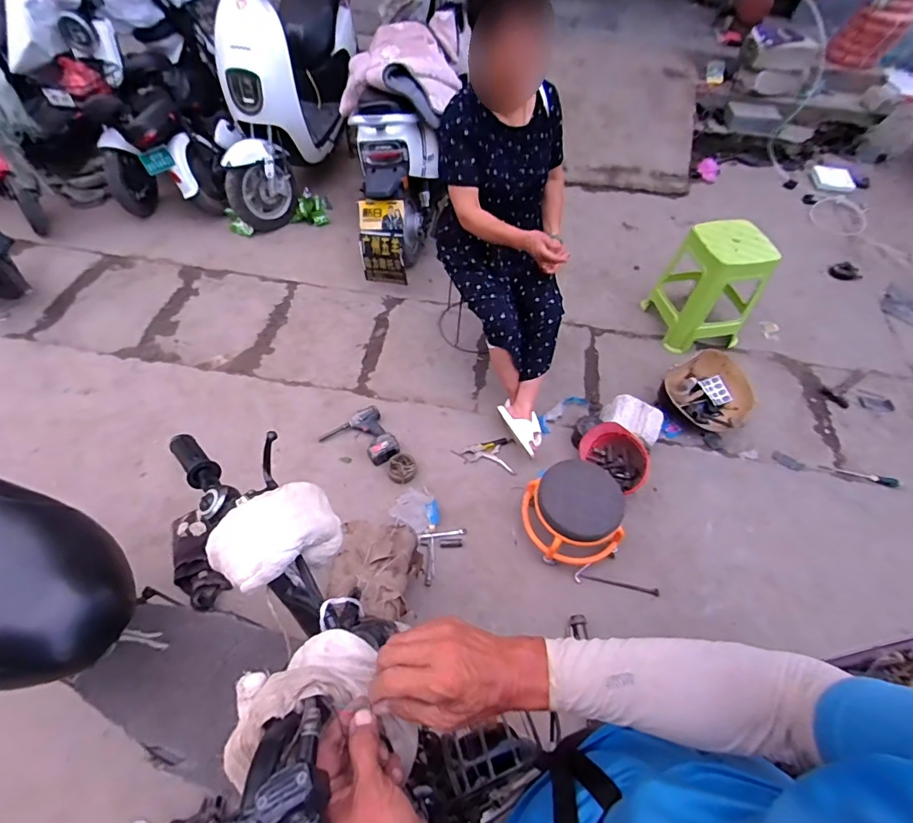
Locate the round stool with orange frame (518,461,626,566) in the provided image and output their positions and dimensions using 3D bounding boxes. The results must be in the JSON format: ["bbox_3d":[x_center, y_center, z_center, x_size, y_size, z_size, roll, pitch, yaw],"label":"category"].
[{"bbox_3d":[0.381,0.340,1.510,0.288,0.209,0.294,2,54,-2],"label":"round stool with orange frame"}]

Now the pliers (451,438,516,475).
[{"bbox_3d":[0.119,0.156,1.801,0.240,0.030,0.141,14,54,7],"label":"pliers"}]

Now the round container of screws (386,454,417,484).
[{"bbox_3d":[-0.207,0.211,1.715,0.104,0.043,0.113,2,54,-2],"label":"round container of screws"}]

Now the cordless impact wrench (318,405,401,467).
[{"bbox_3d":[-0.354,0.103,1.772,0.244,0.067,0.269,-37,64,-26],"label":"cordless impact wrench"}]

